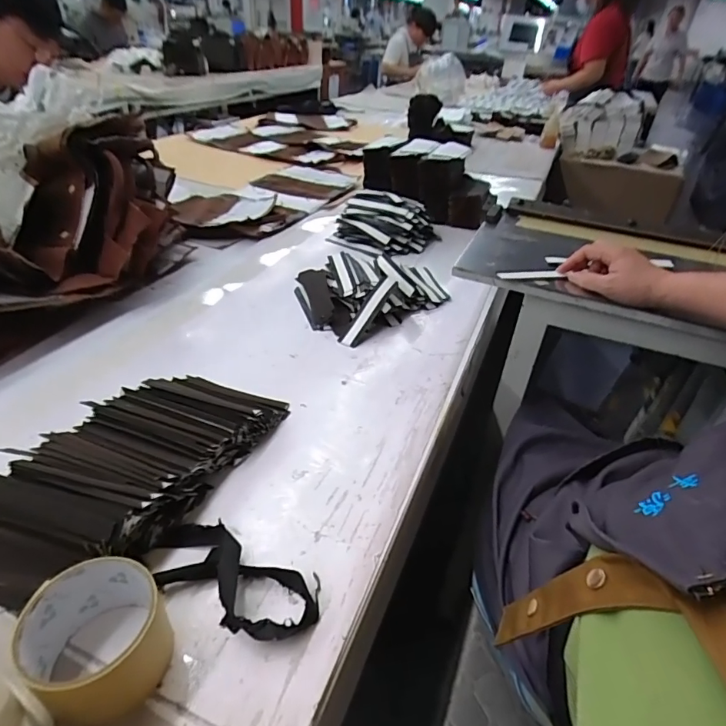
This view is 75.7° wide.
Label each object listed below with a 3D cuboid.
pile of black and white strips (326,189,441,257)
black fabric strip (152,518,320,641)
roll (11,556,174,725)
[{"bbox_3d":[0.046,-0.295,0.986,0.215,0.086,0.127,11,36,6],"label":"pile of black and white strips"},{"bbox_3d":[-0.109,0.173,0.384,0.153,0.018,0.064,18,38,16],"label":"black fabric strip"},{"bbox_3d":[-0.182,0.188,0.322,0.083,0.059,0.083,4,36,-3],"label":"roll"}]

